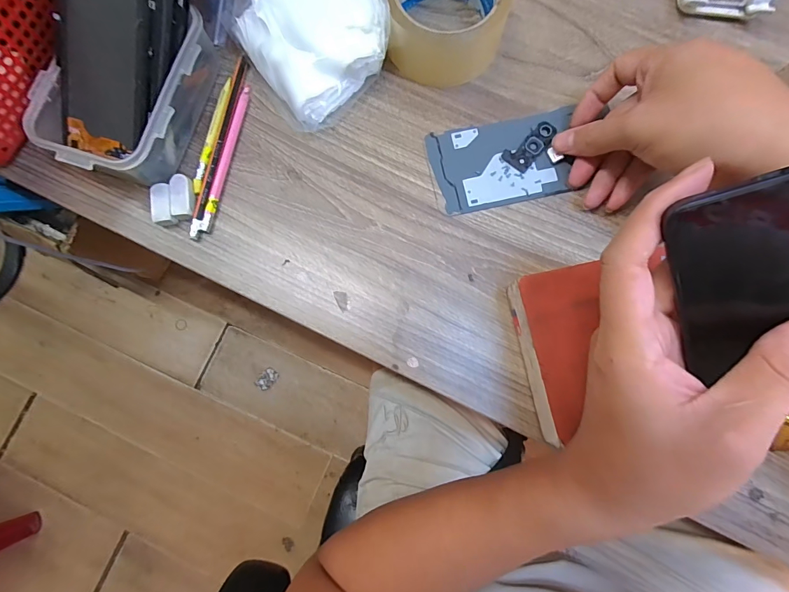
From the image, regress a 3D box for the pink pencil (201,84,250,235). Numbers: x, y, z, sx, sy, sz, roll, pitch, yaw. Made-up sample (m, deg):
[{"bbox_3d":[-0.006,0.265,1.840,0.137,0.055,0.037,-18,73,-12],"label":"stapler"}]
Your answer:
[{"bbox_3d":[-0.138,-0.113,0.321,0.009,0.006,0.126,12,81,4],"label":"pink pencil"}]

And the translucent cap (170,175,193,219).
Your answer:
[{"bbox_3d":[-0.168,-0.079,0.309,0.016,0.010,0.035,-6,80,1],"label":"translucent cap"}]

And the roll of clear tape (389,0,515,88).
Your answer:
[{"bbox_3d":[0.039,-0.225,0.312,0.097,0.050,0.091,0,80,2],"label":"roll of clear tape"}]

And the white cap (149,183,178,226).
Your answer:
[{"bbox_3d":[-0.183,-0.072,0.310,0.017,0.008,0.033,-9,92,0],"label":"white cap"}]

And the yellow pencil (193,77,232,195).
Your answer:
[{"bbox_3d":[-0.149,-0.132,0.322,0.009,0.004,0.102,11,81,4],"label":"yellow pencil"}]

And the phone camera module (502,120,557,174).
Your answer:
[{"bbox_3d":[0.110,-0.122,0.316,0.023,0.004,0.047,42,84,8],"label":"phone camera module"}]

